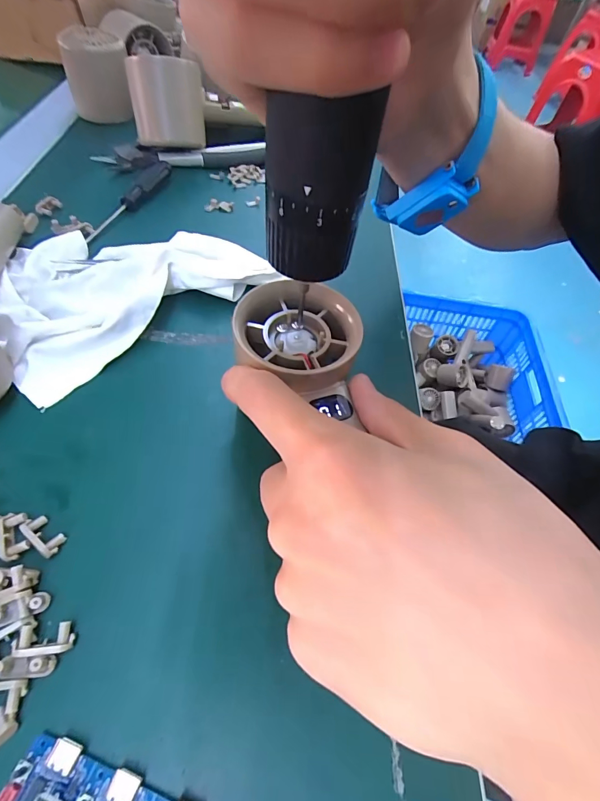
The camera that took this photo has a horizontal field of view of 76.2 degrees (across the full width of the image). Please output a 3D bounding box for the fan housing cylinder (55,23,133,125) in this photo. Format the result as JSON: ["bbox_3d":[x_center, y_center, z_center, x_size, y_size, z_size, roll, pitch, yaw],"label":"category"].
[{"bbox_3d":[-0.189,-0.310,0.362,0.056,0.054,0.053,-17,59,-19],"label":"fan housing cylinder"}]

